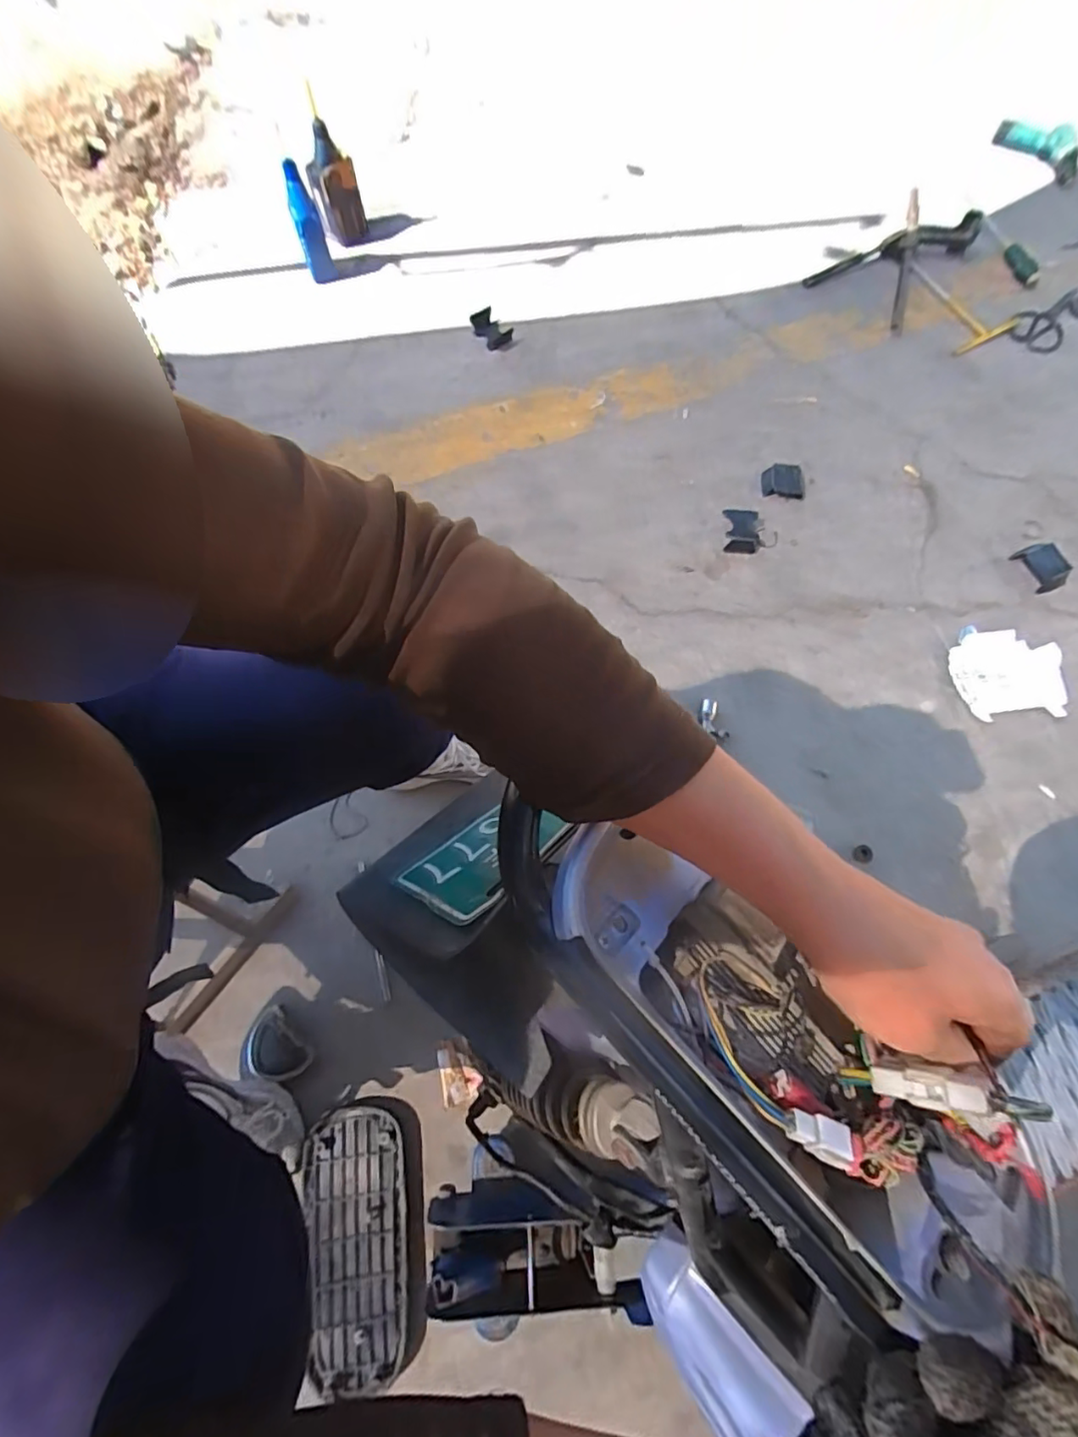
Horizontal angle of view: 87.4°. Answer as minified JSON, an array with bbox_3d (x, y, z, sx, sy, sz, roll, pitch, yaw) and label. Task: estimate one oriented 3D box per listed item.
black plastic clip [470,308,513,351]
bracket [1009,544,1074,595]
[{"bbox_3d":[-0.101,-0.799,1.155,0.059,0.019,0.106,-35,79,-6],"label":"black plastic clip"},{"bbox_3d":[0.929,-0.278,1.038,0.067,0.024,0.089,-29,80,22],"label":"bracket"}]

